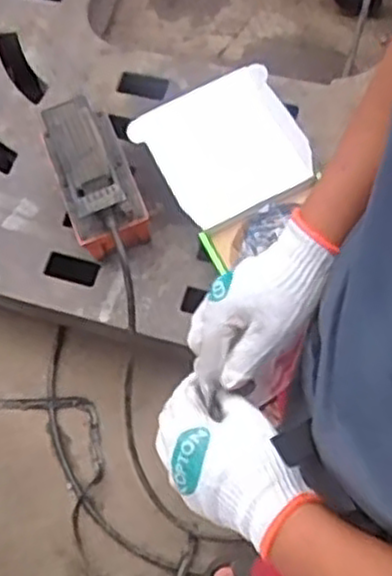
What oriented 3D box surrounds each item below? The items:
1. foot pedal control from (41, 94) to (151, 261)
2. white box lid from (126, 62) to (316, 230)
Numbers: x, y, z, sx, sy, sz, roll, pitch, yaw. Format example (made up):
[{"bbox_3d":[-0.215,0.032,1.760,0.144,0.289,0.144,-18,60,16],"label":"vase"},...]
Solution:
[{"bbox_3d":[-0.188,-0.198,1.397,0.136,0.192,0.252,-20,72,-5],"label":"foot pedal control"},{"bbox_3d":[0.055,-0.277,1.409,0.299,0.044,0.269,-24,73,-7],"label":"white box lid"}]

